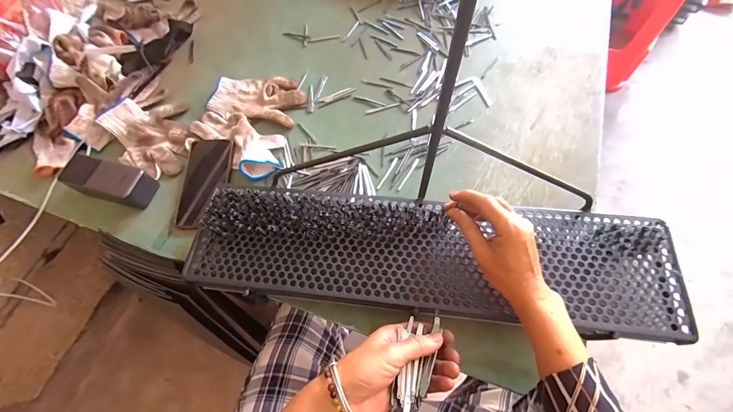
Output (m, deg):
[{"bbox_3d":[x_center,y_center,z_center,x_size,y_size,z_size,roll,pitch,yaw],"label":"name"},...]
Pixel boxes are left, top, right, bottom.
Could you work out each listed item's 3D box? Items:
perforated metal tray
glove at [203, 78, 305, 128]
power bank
[{"bbox_3d":[0.072,0.058,0.399,0.591,0.022,0.140,6,65,6],"label":"perforated metal tray"},{"bbox_3d":[-0.206,-0.203,0.596,0.172,0.020,0.099,5,67,5],"label":"glove"},{"bbox_3d":[-0.423,-0.040,0.509,0.143,0.048,0.062,15,68,9],"label":"power bank"}]

